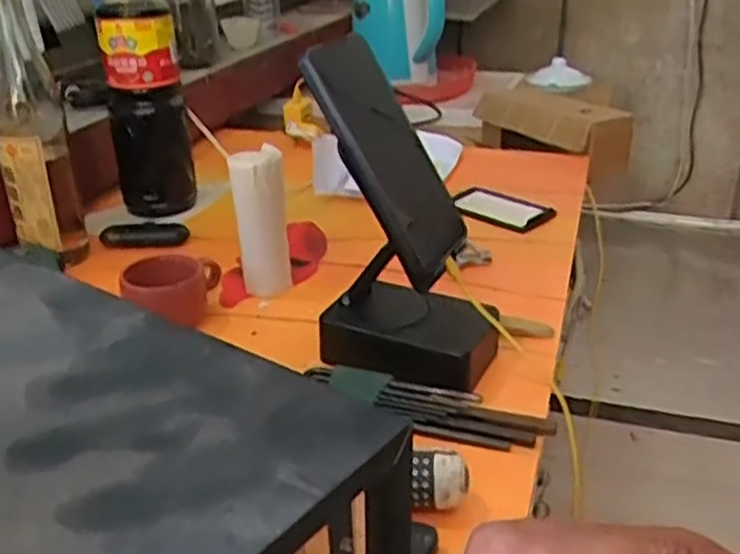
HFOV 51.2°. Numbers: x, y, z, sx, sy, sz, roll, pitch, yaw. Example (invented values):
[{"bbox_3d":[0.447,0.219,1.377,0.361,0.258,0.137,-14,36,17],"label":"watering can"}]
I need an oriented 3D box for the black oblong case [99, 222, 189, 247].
[{"bbox_3d":[-0.226,-0.042,0.774,0.086,0.022,0.021,-3,27,-5],"label":"black oblong case"}]

